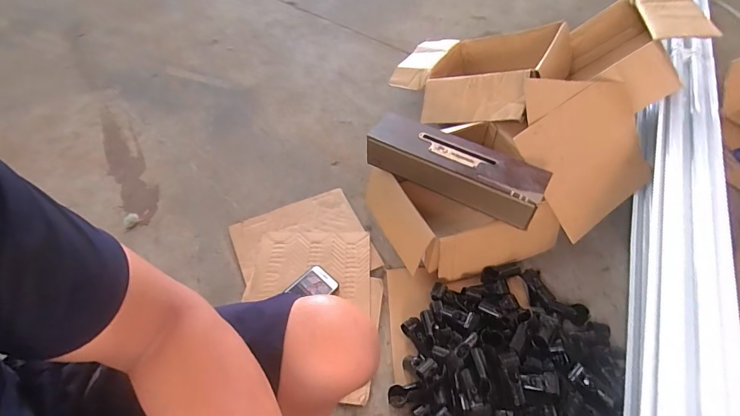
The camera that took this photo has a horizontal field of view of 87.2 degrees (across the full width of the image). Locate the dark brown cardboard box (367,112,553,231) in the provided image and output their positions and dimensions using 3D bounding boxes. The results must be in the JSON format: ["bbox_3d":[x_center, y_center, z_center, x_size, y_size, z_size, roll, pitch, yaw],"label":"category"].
[{"bbox_3d":[0.175,-0.088,0.823,0.372,0.083,0.112,25,55,20],"label":"dark brown cardboard box"}]

